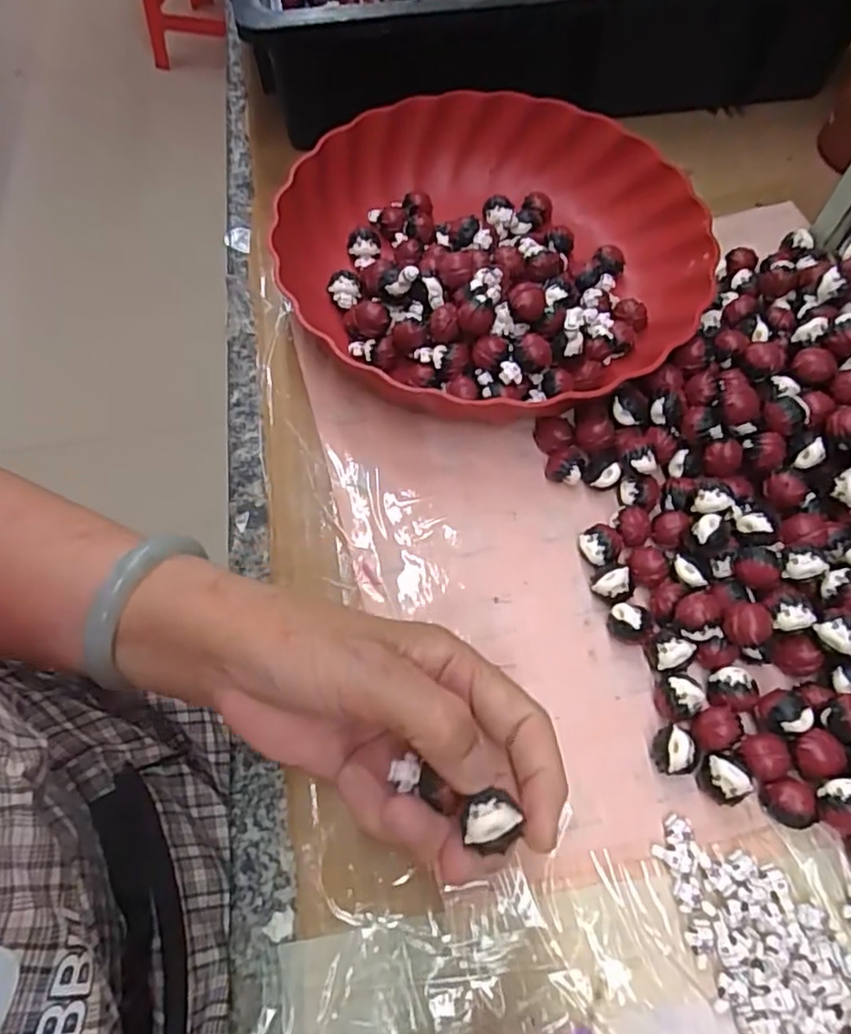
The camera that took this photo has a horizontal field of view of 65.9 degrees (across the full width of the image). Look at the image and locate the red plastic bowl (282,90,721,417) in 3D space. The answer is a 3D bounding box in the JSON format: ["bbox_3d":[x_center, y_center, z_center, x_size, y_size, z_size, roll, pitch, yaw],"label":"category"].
[{"bbox_3d":[0.042,-0.157,0.390,0.236,0.052,0.234,-37,69,-17],"label":"red plastic bowl"}]

